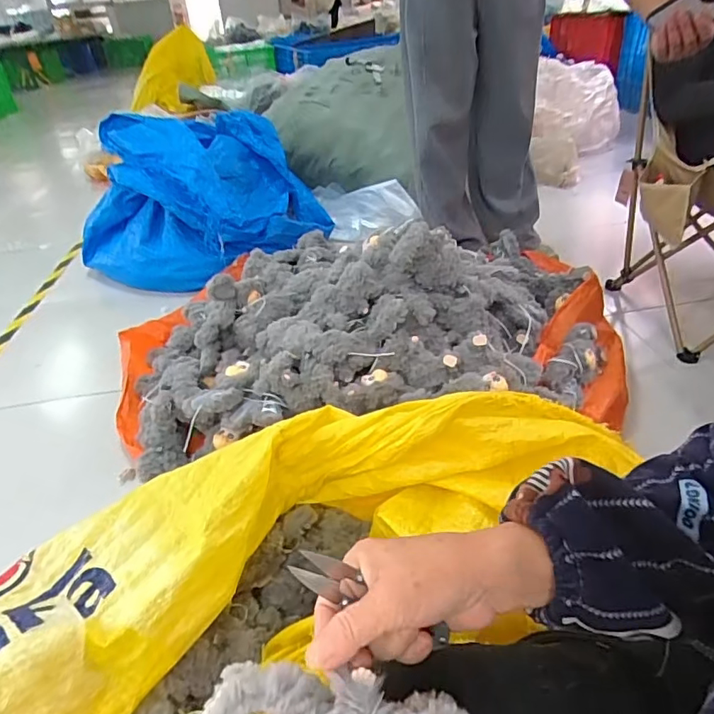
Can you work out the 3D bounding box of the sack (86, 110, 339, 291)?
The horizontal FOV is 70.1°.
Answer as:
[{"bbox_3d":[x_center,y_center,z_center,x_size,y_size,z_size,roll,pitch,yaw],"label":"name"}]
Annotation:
[{"bbox_3d":[-0.552,-0.575,1.808,0.773,0.469,0.531,9,38,21],"label":"sack"}]

